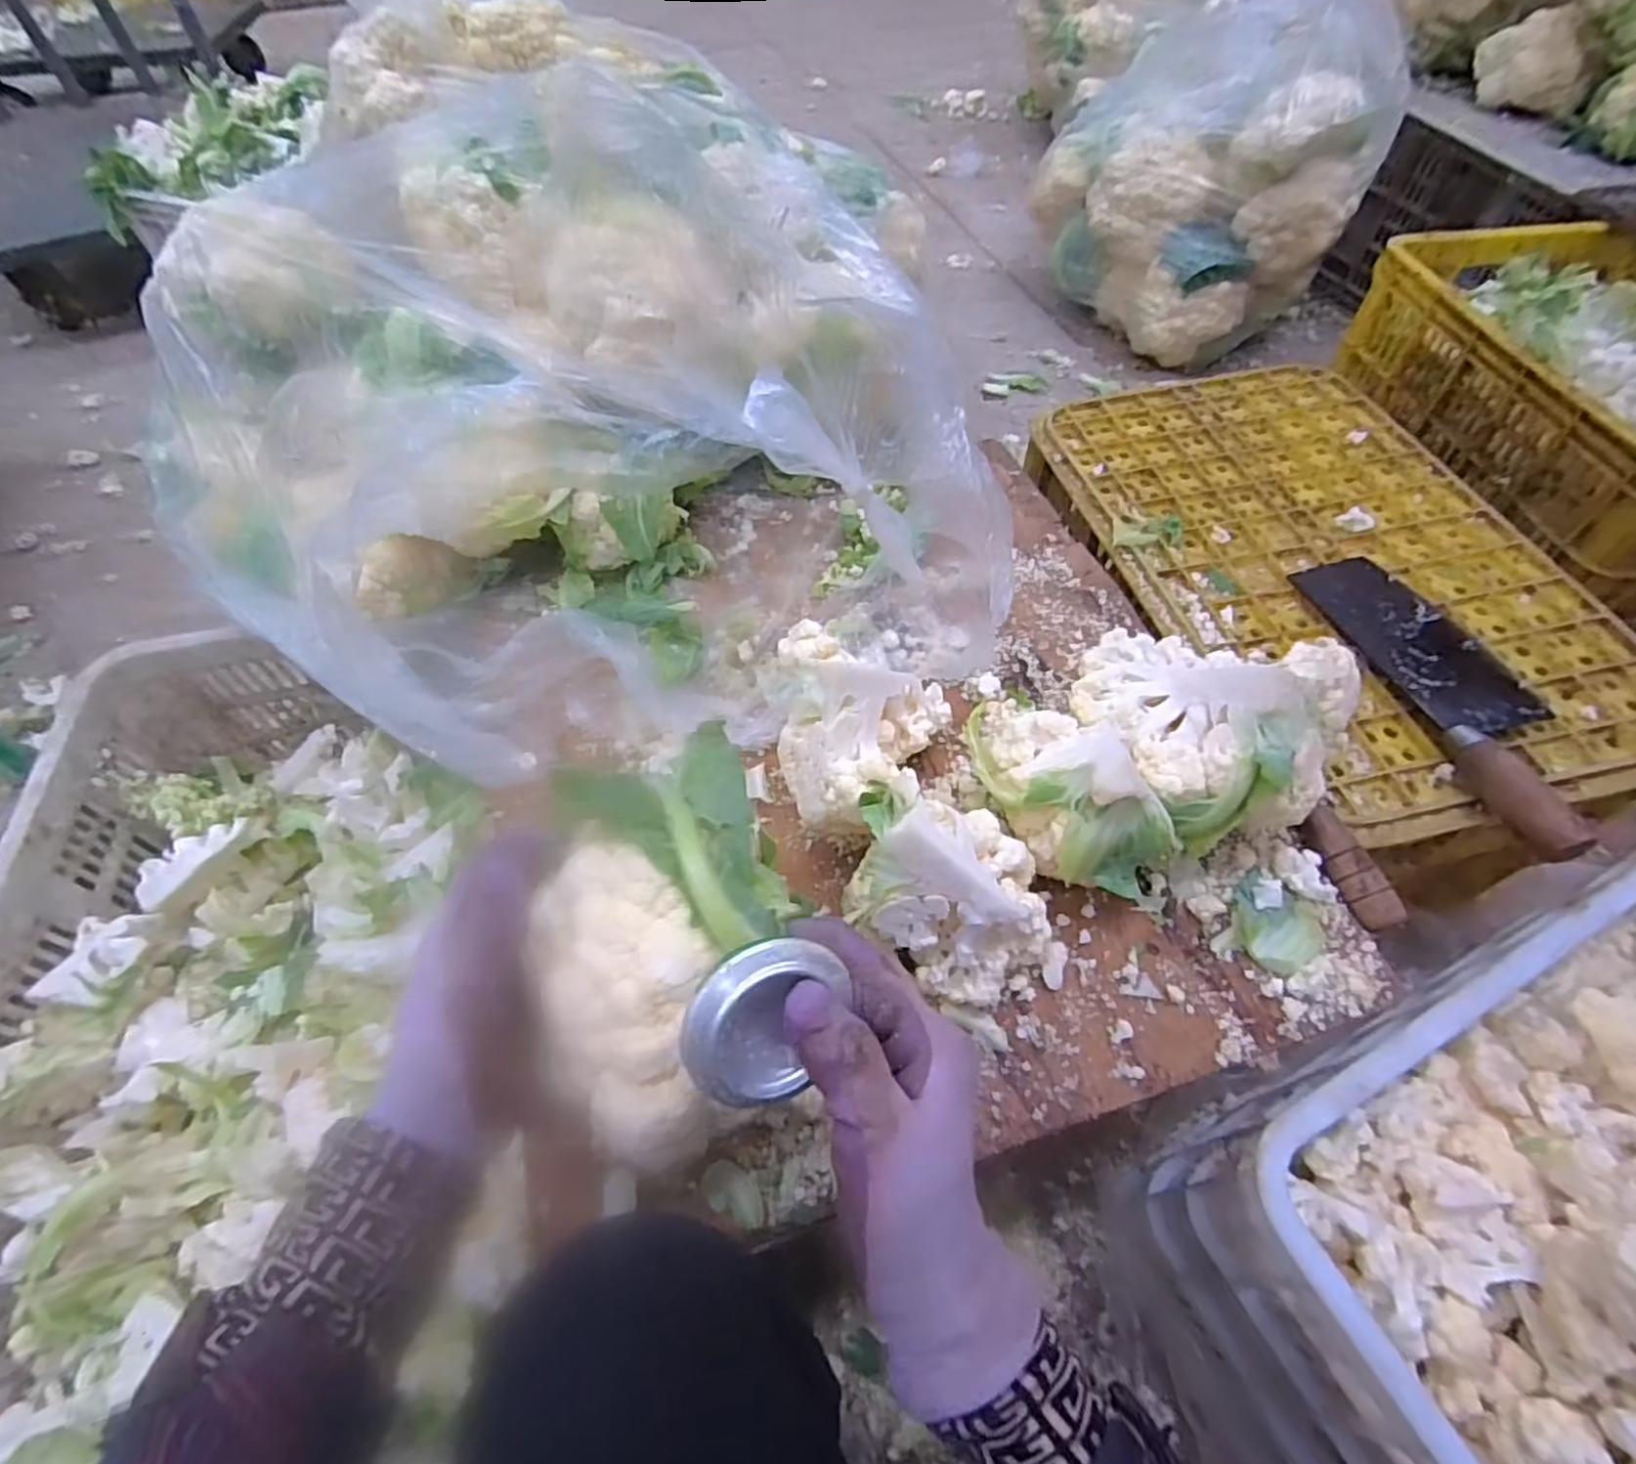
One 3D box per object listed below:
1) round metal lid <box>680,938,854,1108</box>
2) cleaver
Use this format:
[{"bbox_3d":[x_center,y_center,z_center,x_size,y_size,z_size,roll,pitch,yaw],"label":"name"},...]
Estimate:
[{"bbox_3d":[-0.019,0.105,0.270,0.059,0.016,0.059,-3,97,-26],"label":"round metal lid"},{"bbox_3d":[0.447,-0.037,0.525,0.081,0.029,0.262,-11,56,-7],"label":"cleaver"}]

